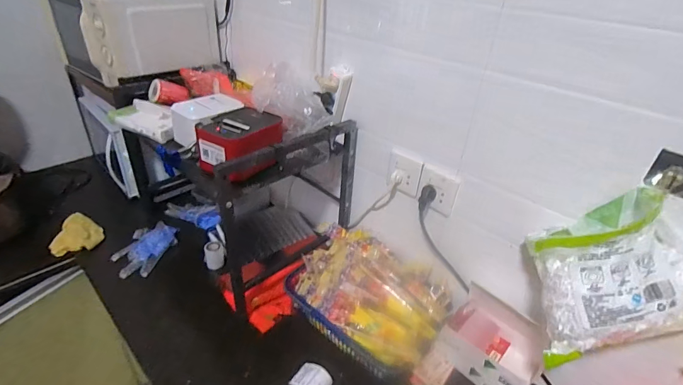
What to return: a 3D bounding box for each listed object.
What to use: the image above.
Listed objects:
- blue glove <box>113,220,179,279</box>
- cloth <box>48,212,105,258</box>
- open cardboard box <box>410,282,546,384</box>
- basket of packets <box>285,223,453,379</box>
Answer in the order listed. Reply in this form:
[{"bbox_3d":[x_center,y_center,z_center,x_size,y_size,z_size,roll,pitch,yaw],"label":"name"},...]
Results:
[{"bbox_3d":[-0.555,0.151,1.027,0.131,0.043,0.187,11,34,9],"label":"blue glove"},{"bbox_3d":[-0.752,0.128,1.056,0.103,0.029,0.134,28,46,-28],"label":"cloth"},{"bbox_3d":[0.289,0.327,0.750,0.196,0.166,0.187,26,39,29],"label":"open cardboard box"},{"bbox_3d":[0.057,0.231,0.863,0.363,0.118,0.252,28,40,32],"label":"basket of packets"}]

